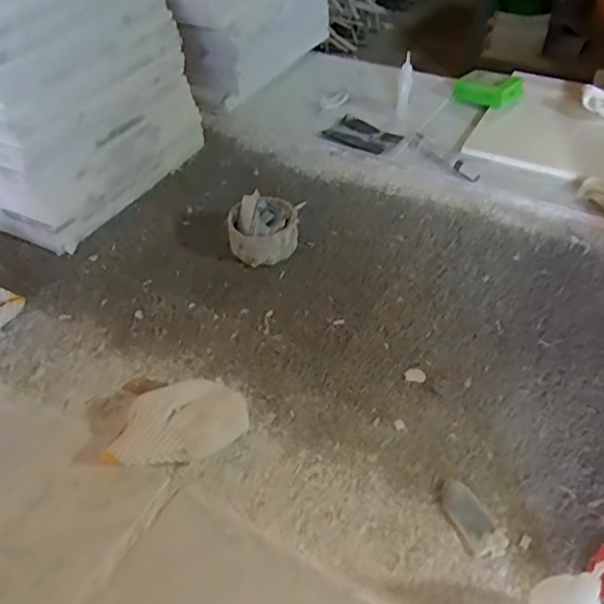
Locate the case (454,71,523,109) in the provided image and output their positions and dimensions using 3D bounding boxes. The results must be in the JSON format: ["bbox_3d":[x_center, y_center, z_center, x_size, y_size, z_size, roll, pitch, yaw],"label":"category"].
[{"bbox_3d":[0.312,-0.355,0.968,0.102,0.028,0.070,21,51,24],"label":"case"}]

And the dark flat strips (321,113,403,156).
[{"bbox_3d":[0.094,-0.263,0.906,0.113,0.011,0.064,29,54,29],"label":"dark flat strips"}]

